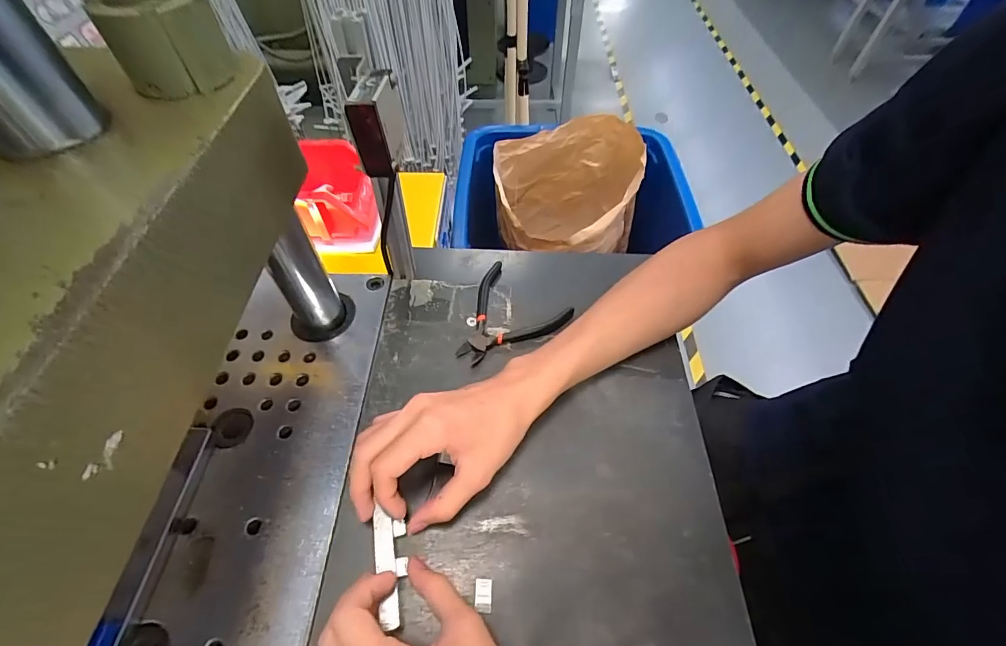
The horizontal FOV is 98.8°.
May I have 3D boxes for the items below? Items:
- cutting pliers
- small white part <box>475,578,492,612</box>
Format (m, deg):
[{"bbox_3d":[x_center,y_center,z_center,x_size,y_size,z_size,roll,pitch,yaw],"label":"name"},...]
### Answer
[{"bbox_3d":[-0.003,-0.004,0.433,0.104,0.011,0.113,35,61,20],"label":"cutting pliers"},{"bbox_3d":[-0.014,0.190,0.300,0.012,0.006,0.020,1,55,-1],"label":"small white part"}]

